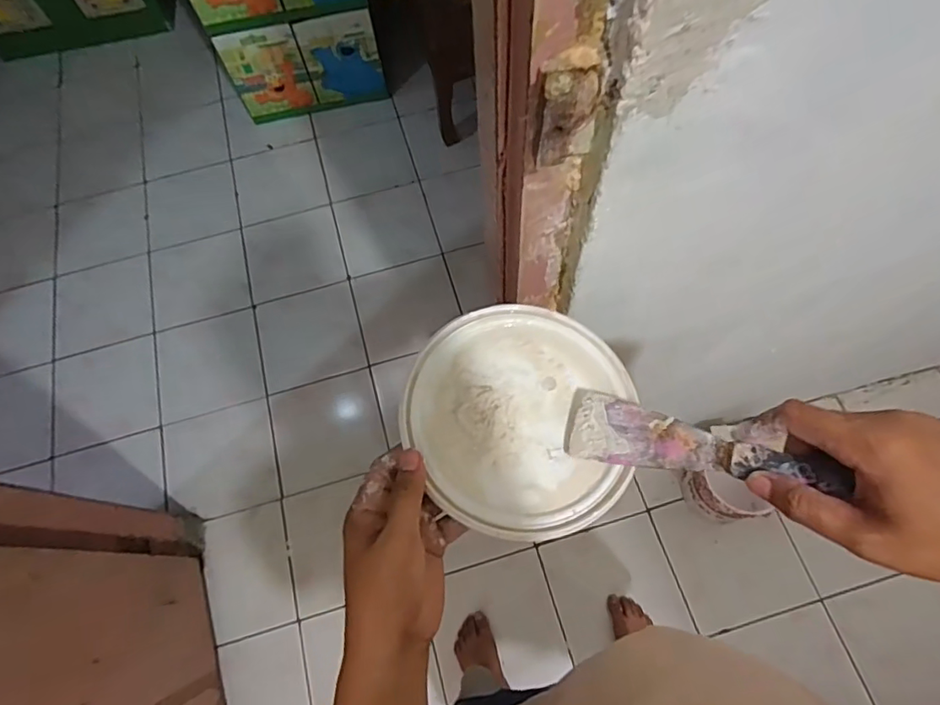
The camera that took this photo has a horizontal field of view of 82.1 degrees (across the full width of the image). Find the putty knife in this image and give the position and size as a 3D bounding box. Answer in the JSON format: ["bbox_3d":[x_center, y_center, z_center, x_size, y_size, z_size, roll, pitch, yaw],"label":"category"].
[{"bbox_3d":[0.147,0.062,0.363,0.173,0.009,0.048,8,65,33],"label":"putty knife"}]

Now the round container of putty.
[{"bbox_3d":[0.042,0.045,0.410,0.171,0.020,0.174,-1,66,3],"label":"round container of putty"}]

